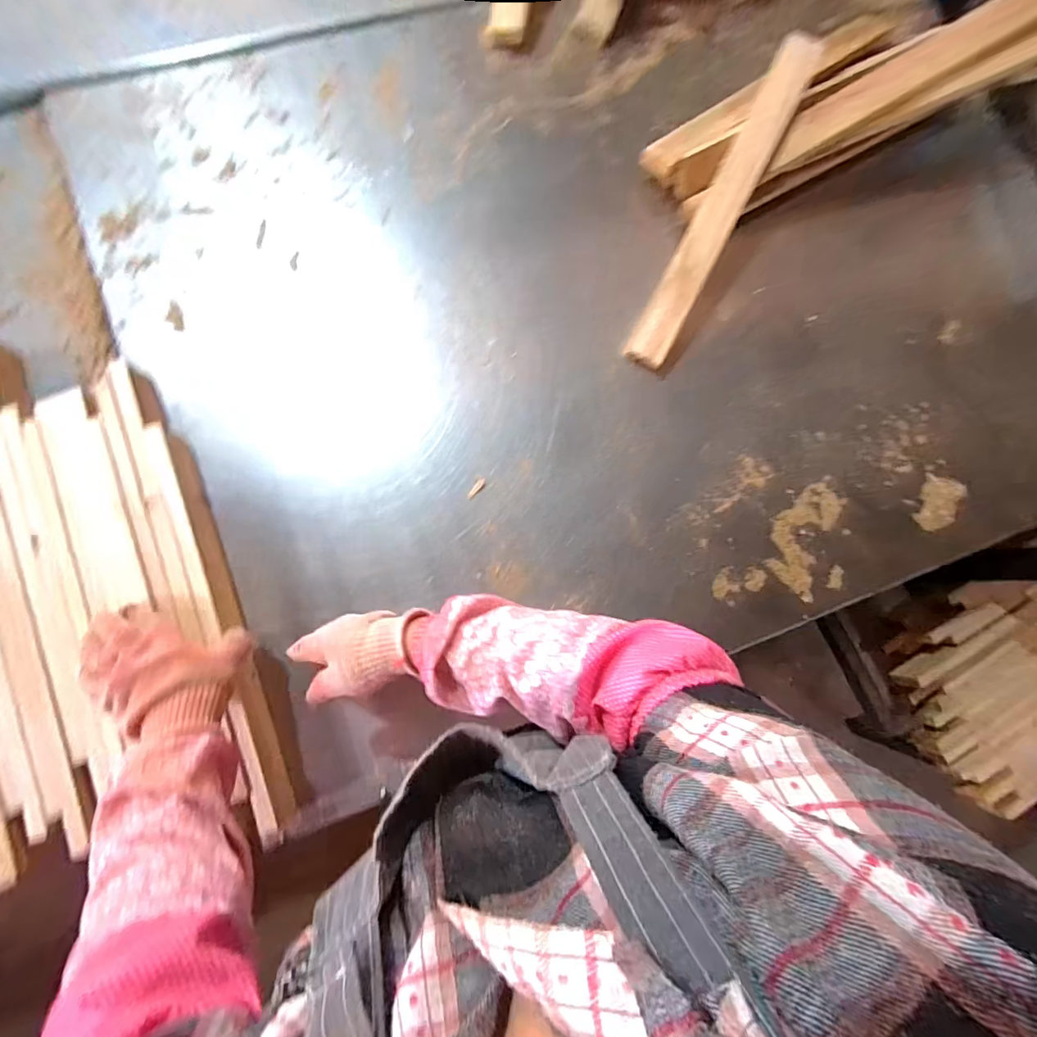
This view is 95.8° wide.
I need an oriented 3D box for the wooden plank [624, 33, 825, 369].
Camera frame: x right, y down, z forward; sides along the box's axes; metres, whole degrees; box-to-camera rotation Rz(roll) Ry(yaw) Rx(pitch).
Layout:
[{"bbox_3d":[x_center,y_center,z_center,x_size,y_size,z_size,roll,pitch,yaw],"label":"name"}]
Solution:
[{"bbox_3d":[0.270,-0.409,0.621,0.058,0.029,0.438,27,94,0],"label":"wooden plank"}]

